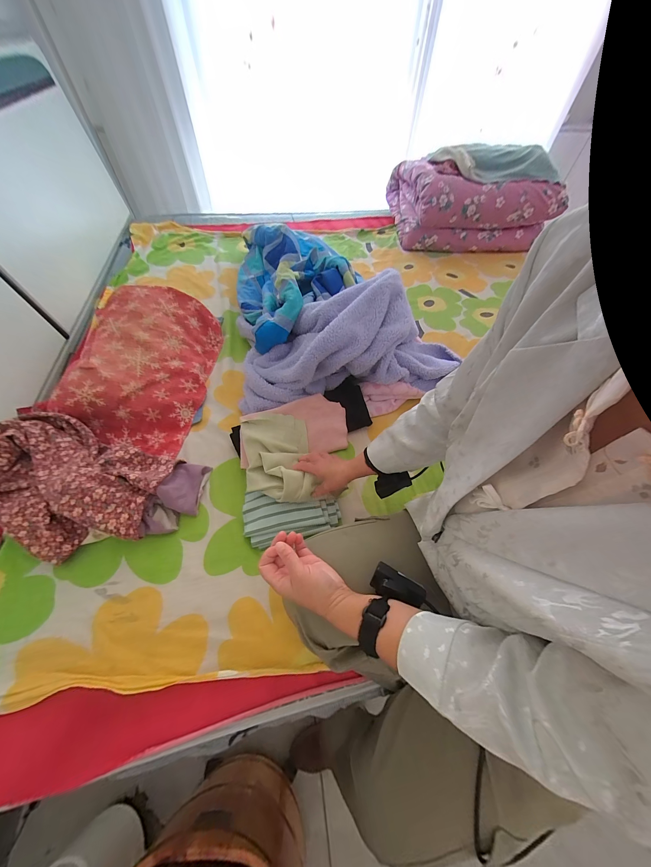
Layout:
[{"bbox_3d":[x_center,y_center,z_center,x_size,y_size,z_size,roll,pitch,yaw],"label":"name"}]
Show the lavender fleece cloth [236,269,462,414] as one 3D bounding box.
[{"bbox_3d":[0.064,-0.264,0.745,0.605,0.195,0.300,-7,57,-7],"label":"lavender fleece cloth"}]

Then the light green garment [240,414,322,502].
[{"bbox_3d":[-0.105,0.053,0.623,0.148,0.060,0.220,-9,58,-8],"label":"light green garment"}]

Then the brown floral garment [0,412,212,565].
[{"bbox_3d":[-0.502,0.110,0.571,0.433,0.095,0.259,16,58,8],"label":"brown floral garment"}]

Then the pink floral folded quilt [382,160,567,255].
[{"bbox_3d":[0.679,-1.139,1.329,0.650,0.300,0.475,-6,57,-6],"label":"pink floral folded quilt"}]

